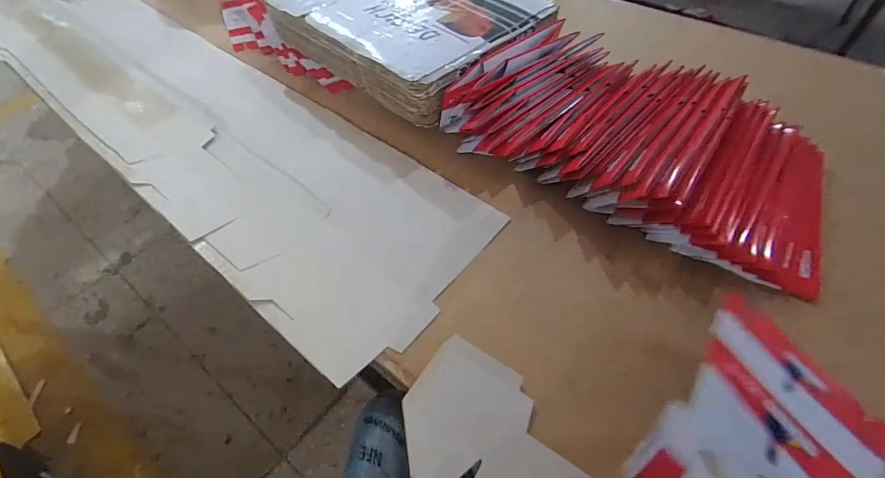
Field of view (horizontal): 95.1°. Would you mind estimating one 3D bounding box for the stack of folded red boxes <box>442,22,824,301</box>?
[{"bbox_3d":[0.344,-0.188,0.737,0.650,0.130,0.360,26,58,20],"label":"stack of folded red boxes"}]

